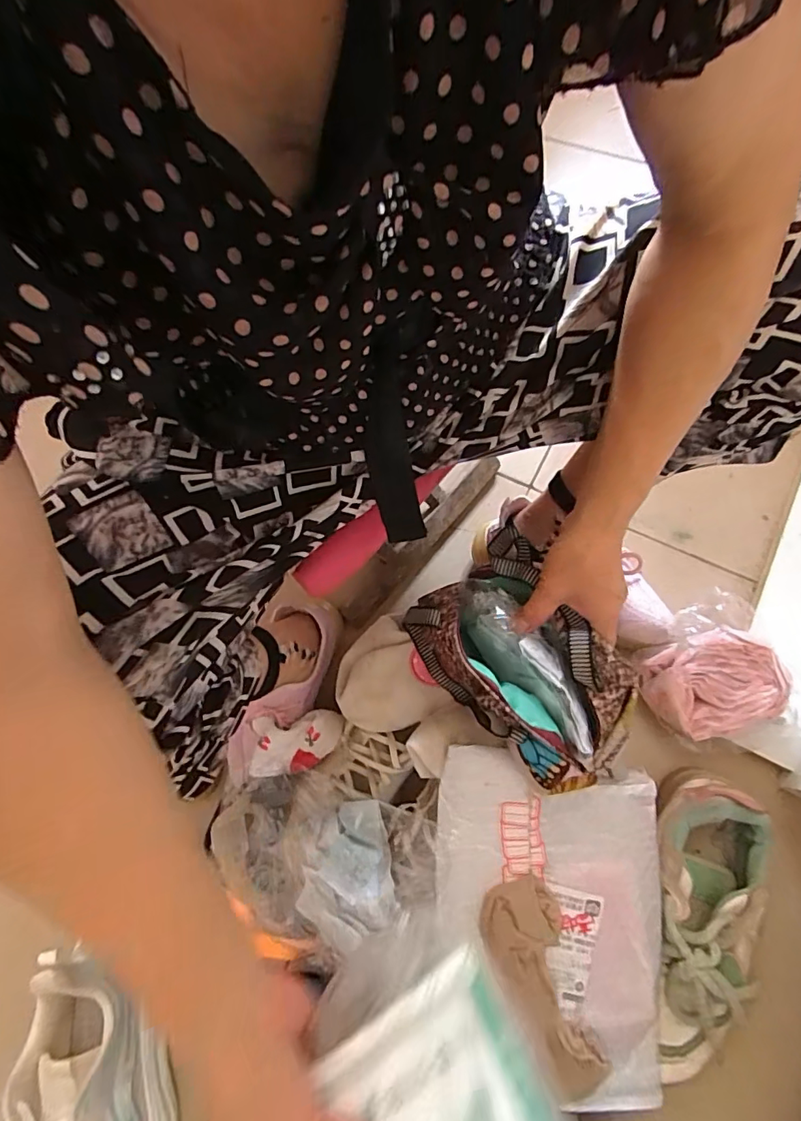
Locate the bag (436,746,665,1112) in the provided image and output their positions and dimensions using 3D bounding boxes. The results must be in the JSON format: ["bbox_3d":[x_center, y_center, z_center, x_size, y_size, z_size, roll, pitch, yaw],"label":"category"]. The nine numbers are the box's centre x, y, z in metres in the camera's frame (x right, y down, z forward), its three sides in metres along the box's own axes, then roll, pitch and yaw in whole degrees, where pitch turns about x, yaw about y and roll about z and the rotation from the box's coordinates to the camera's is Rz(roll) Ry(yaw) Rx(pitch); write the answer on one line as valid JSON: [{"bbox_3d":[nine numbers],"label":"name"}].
[{"bbox_3d":[0.123,0.295,0.406,0.180,0.021,0.276,1,85,-2],"label":"bag"}]

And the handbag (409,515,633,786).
[{"bbox_3d":[0.100,0.082,0.403,0.121,0.089,0.191,-32,73,-9],"label":"handbag"}]

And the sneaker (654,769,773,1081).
[{"bbox_3d":[0.263,0.317,0.445,0.113,0.081,0.247,21,73,9],"label":"sneaker"}]

